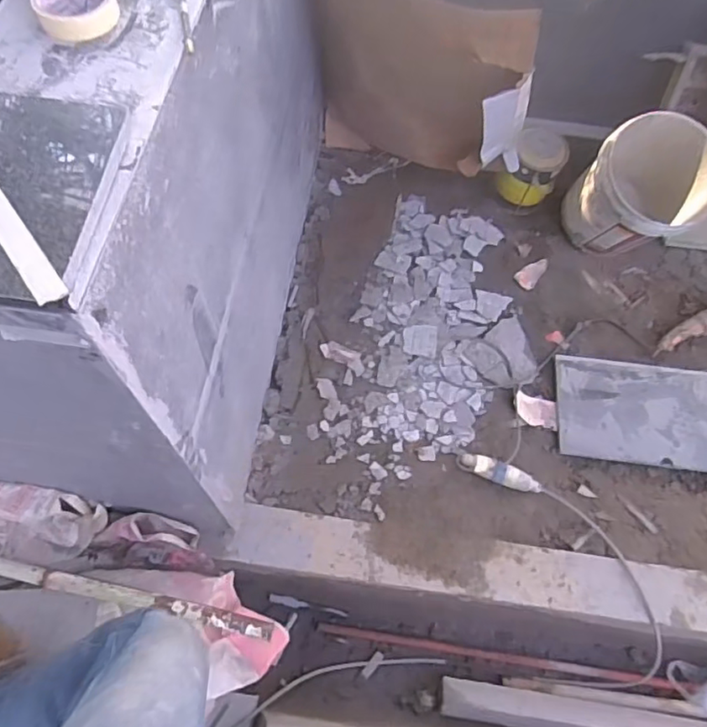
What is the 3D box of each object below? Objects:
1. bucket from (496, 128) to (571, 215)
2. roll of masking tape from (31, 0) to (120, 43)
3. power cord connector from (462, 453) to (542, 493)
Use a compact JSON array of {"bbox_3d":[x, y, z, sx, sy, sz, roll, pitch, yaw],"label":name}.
[{"bbox_3d":[0.517,-0.547,1.718,0.144,0.183,0.192,31,67,11],"label":"bucket"},{"bbox_3d":[-0.310,-0.401,0.654,0.085,0.025,0.097,-27,69,-15],"label":"roll of masking tape"},{"bbox_3d":[0.359,0.270,1.437,0.202,0.048,0.059,18,65,6],"label":"power cord connector"}]

